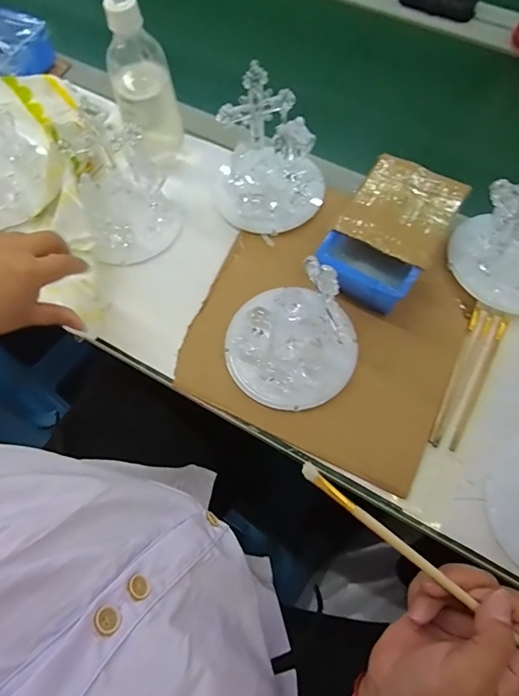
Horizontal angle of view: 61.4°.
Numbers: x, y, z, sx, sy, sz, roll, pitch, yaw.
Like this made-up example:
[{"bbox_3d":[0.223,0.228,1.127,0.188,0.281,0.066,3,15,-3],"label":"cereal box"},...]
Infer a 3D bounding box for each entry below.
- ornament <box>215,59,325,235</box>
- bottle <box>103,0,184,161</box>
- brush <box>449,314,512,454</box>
[{"bbox_3d":[0.012,-0.208,0.478,0.123,0.112,0.119,-2,68,1],"label":"ornament"},{"bbox_3d":[-0.120,-0.266,0.473,0.062,0.181,0.058,-18,68,-5],"label":"bottle"},{"bbox_3d":[0.217,0.032,0.432,0.012,0.005,0.153,28,71,12],"label":"brush"}]

